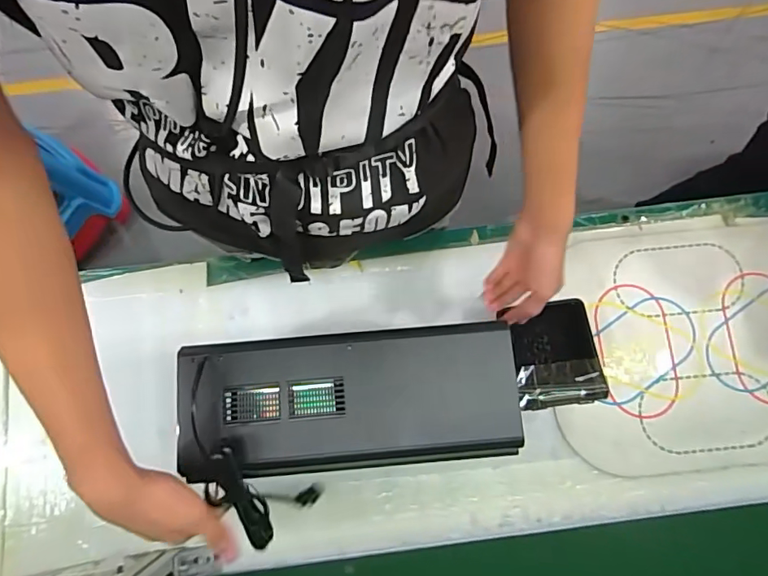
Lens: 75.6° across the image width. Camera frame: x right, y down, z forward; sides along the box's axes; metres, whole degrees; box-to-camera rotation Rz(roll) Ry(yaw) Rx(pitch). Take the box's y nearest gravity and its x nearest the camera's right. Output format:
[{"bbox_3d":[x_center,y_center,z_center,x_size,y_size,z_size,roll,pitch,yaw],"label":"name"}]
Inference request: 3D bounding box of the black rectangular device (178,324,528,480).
[{"bbox_3d":[-0.037,0.119,0.525,0.343,0.042,0.139,-6,81,1],"label":"black rectangular device"}]

